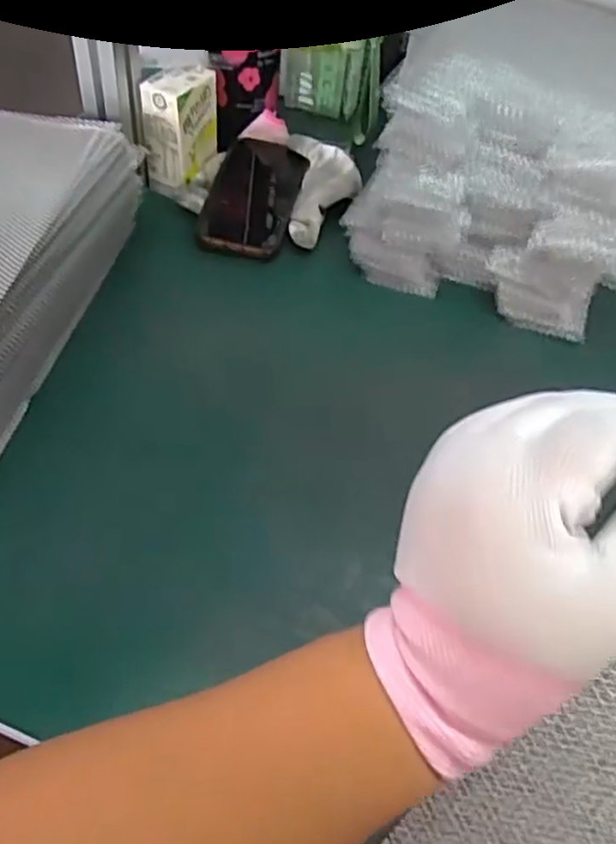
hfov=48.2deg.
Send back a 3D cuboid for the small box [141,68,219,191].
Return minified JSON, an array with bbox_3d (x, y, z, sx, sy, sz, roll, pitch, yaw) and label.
[{"bbox_3d":[-0.122,-0.285,0.670,0.047,0.100,0.073,28,53,16],"label":"small box"}]

